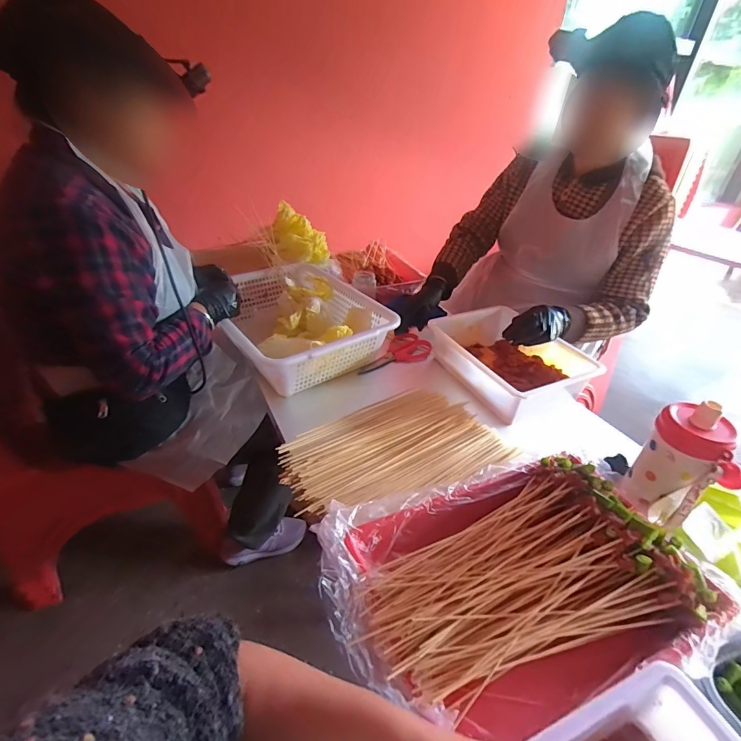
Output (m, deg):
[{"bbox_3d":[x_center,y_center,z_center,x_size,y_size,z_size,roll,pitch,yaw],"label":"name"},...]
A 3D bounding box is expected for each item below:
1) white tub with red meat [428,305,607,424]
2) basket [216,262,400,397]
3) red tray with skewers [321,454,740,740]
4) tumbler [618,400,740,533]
[{"bbox_3d":[0.305,-0.027,0.878,0.245,0.086,0.305,-14,39,-22],"label":"white tub with red meat"},{"bbox_3d":[-0.178,-0.104,0.922,0.317,0.137,0.404,-21,42,-30],"label":"basket"},{"bbox_3d":[0.171,0.236,0.473,0.432,0.107,0.259,-7,37,-13],"label":"red tray with skewers"},{"bbox_3d":[0.415,0.129,0.517,0.075,0.165,0.091,-1,36,-5],"label":"tumbler"}]

